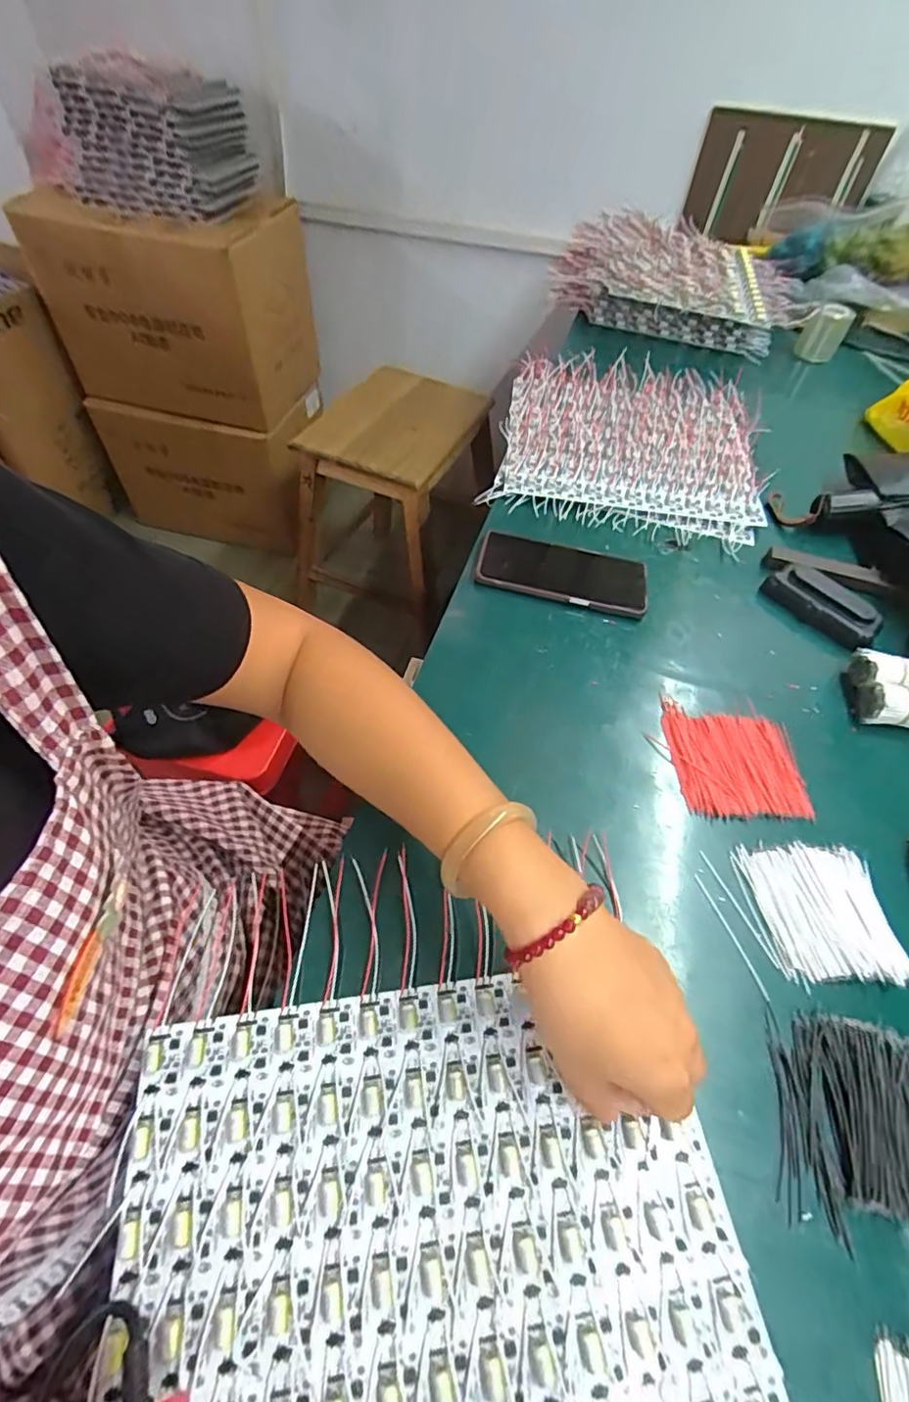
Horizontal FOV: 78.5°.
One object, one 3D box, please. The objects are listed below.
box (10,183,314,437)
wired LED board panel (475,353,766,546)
[{"bbox_3d":[-0.597,-0.870,1.239,0.533,0.352,0.298,13,61,2],"label":"box"},{"bbox_3d":[0.214,-0.324,0.669,0.298,0.027,0.308,15,57,8],"label":"wired LED board panel"}]

